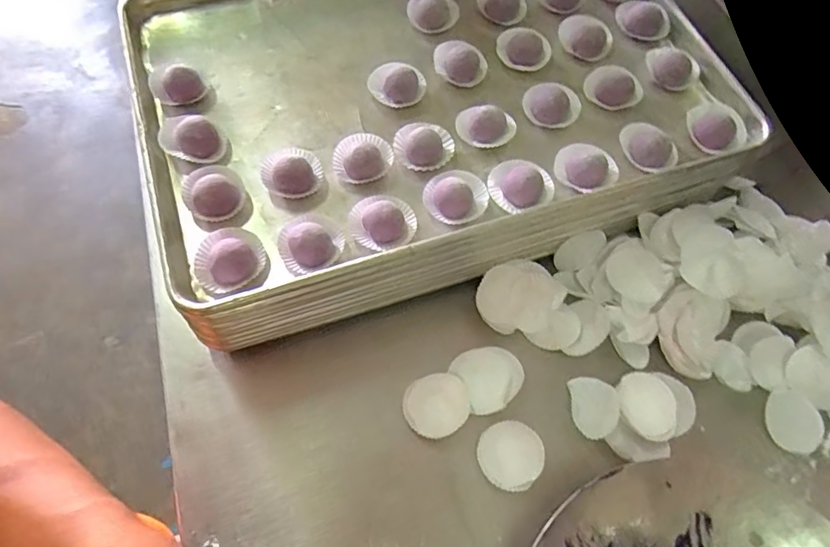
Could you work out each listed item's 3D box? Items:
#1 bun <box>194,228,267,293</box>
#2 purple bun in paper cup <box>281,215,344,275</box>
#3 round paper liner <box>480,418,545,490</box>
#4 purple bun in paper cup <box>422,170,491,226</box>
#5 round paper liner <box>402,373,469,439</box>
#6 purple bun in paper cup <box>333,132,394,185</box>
[{"bbox_3d":[-0.163,-0.012,0.451,0.059,0.028,0.054,1,64,-2],"label":"bun"},{"bbox_3d":[-0.093,-0.031,0.461,0.055,0.025,0.055,-18,66,-11],"label":"purple bun in paper cup"},{"bbox_3d":[0.089,0.166,0.478,0.057,0.004,0.059,37,78,15],"label":"round paper liner"},{"bbox_3d":[0.039,-0.071,0.489,0.060,0.023,0.055,1,64,-2],"label":"purple bun in paper cup"},{"bbox_3d":[0.021,0.124,0.491,0.061,0.006,0.055,-19,67,-12],"label":"round paper liner"},{"bbox_3d":[-0.051,-0.115,0.503,0.057,0.023,0.049,-7,65,-6],"label":"purple bun in paper cup"}]

